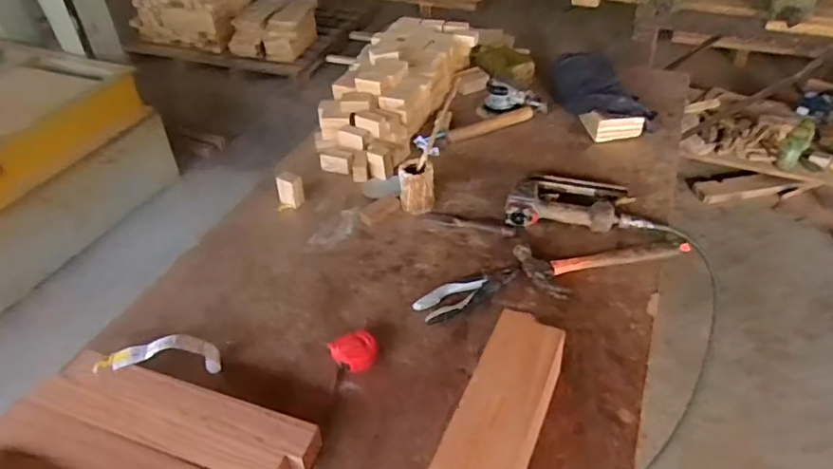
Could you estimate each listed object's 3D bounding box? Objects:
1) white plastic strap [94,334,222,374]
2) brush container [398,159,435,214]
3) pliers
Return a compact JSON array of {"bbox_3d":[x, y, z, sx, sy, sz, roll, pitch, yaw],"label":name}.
[{"bbox_3d":[-0.370,0.174,0.828,0.170,0.045,0.045,1,38,-21],"label":"white plastic strap"},{"bbox_3d":[0.003,-0.093,1.117,0.073,0.082,0.069,-2,41,-1],"label":"brush container"},{"bbox_3d":[0.085,0.095,0.958,0.178,0.025,0.053,-21,45,-22],"label":"pliers"}]

